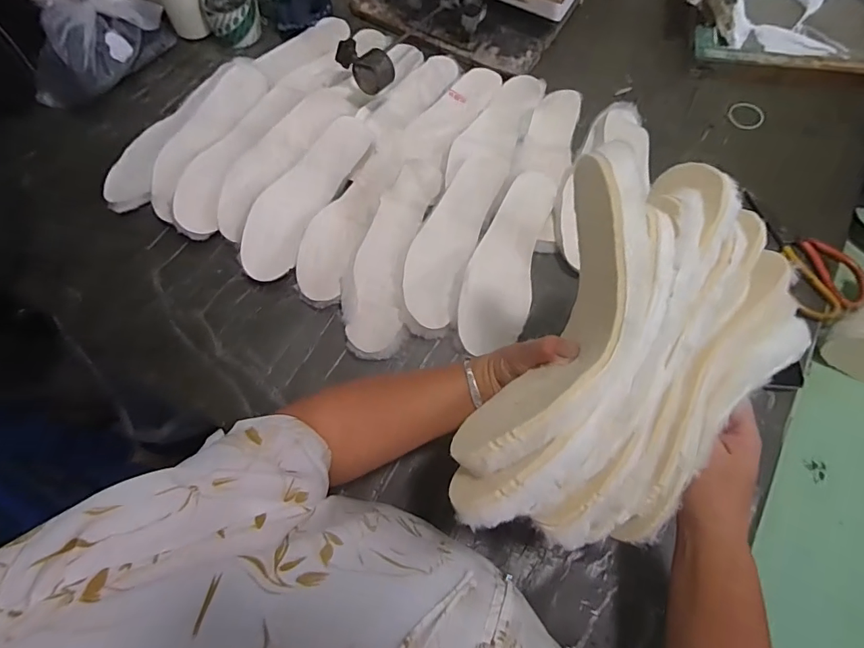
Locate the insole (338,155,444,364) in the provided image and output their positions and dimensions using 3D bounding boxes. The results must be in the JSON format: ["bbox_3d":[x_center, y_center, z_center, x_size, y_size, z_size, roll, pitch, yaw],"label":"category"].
[{"bbox_3d":[-0.056,-0.094,0.598,0.080,0.017,0.276,15,71,-5],"label":"insole"}]

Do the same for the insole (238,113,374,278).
[{"bbox_3d":[-0.172,-0.179,0.630,0.074,0.034,0.264,27,72,10],"label":"insole"}]

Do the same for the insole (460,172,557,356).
[{"bbox_3d":[0.095,-0.084,0.588,0.082,0.022,0.252,15,70,6],"label":"insole"}]

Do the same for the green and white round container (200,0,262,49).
[{"bbox_3d":[-0.327,-0.506,0.755,0.083,0.063,0.063,-23,71,-8],"label":"green and white round container"}]

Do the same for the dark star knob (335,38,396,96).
[{"bbox_3d":[-0.094,-0.366,0.645,0.051,0.036,0.088,-41,74,-13],"label":"dark star knob"}]

